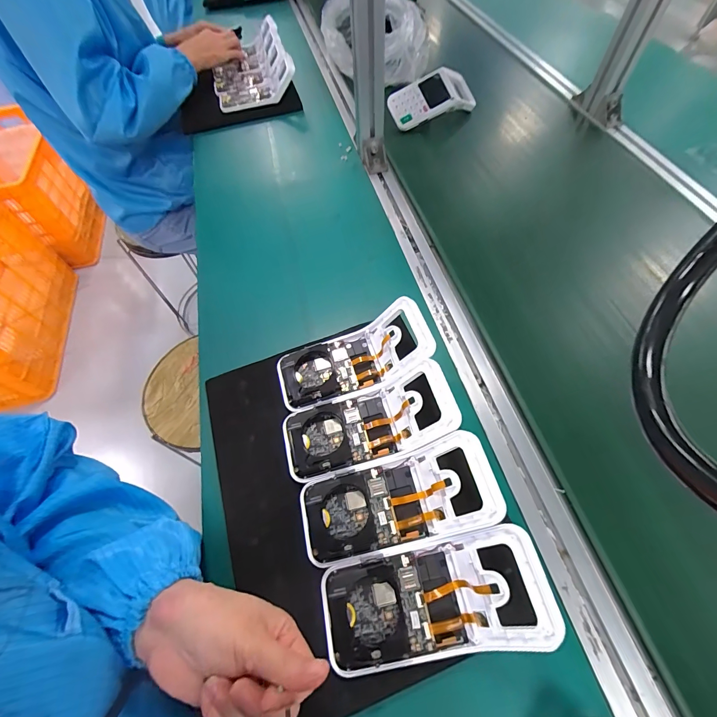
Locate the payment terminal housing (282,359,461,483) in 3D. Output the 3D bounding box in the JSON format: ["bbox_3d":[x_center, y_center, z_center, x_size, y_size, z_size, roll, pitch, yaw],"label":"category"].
[{"bbox_3d":[0.011,0.067,0.349,0.173,0.046,0.075,-22,59,7],"label":"payment terminal housing"}]

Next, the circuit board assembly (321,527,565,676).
[{"bbox_3d":[0.056,0.183,0.261,0.167,0.062,0.082,-16,60,-10],"label":"circuit board assembly"}]

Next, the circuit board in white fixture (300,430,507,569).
[{"bbox_3d":[0.031,0.123,0.297,0.165,0.062,0.079,-11,59,-7],"label":"circuit board in white fixture"}]

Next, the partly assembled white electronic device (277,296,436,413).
[{"bbox_3d":[-0.004,0.002,0.384,0.171,0.041,0.078,-24,60,6],"label":"partly assembled white electronic device"}]

